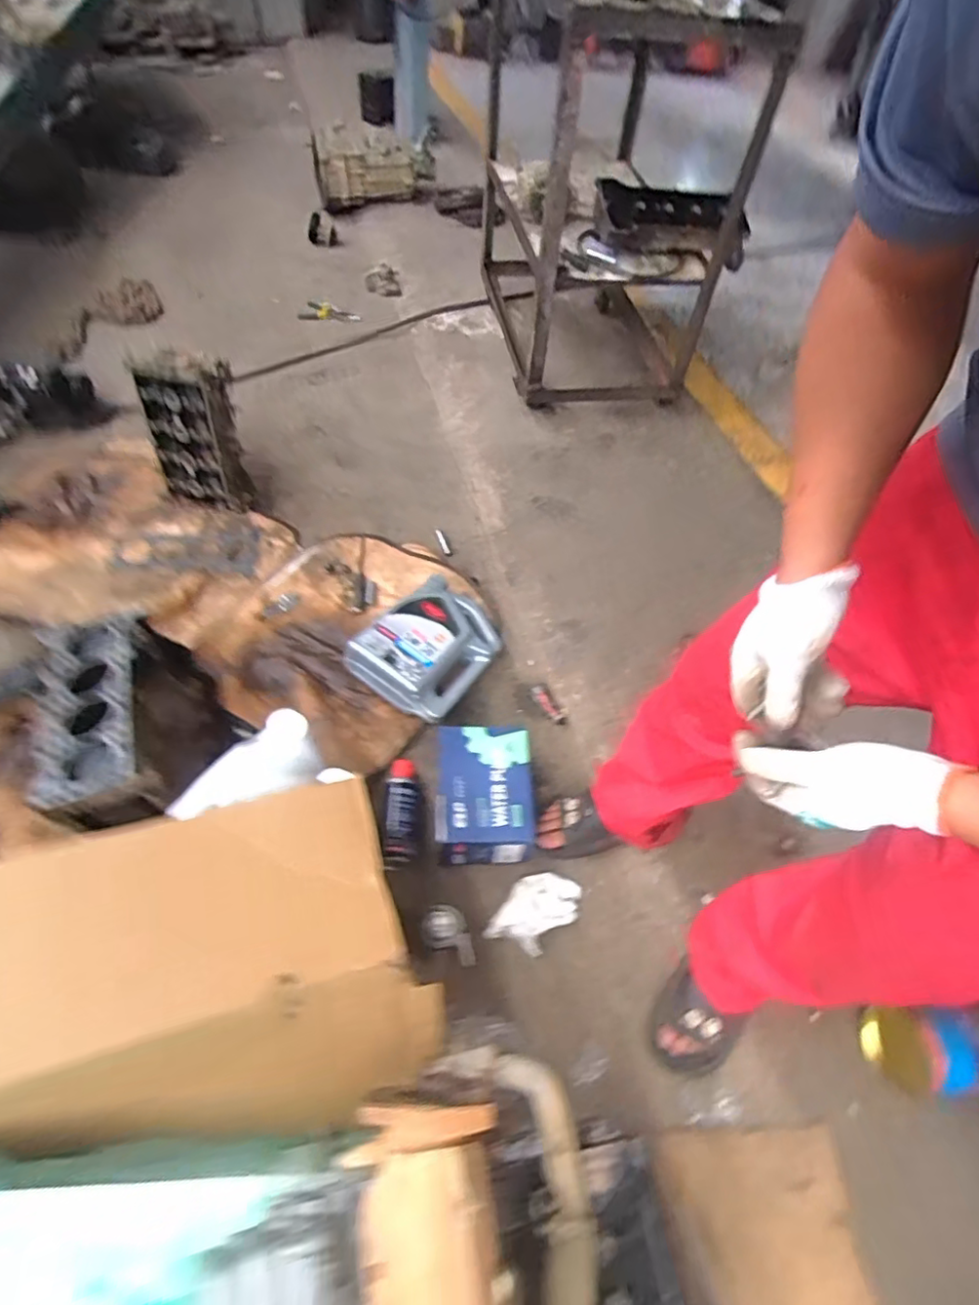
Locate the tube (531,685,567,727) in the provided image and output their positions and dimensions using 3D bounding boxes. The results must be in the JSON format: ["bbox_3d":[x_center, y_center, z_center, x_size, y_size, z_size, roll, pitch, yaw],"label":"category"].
[{"bbox_3d":[0.123,0.108,1.255,0.028,0.012,0.108,-23,59,-19],"label":"tube"}]

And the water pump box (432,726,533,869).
[{"bbox_3d":[-0.011,0.251,1.075,0.162,0.116,0.218,0,54,-4],"label":"water pump box"}]

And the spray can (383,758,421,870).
[{"bbox_3d":[-0.157,0.286,1.078,0.057,0.059,0.193,-1,55,-5],"label":"spray can"}]

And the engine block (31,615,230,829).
[{"bbox_3d":[-0.577,0.112,1.023,0.234,0.214,0.357,-15,57,-17],"label":"engine block"}]

